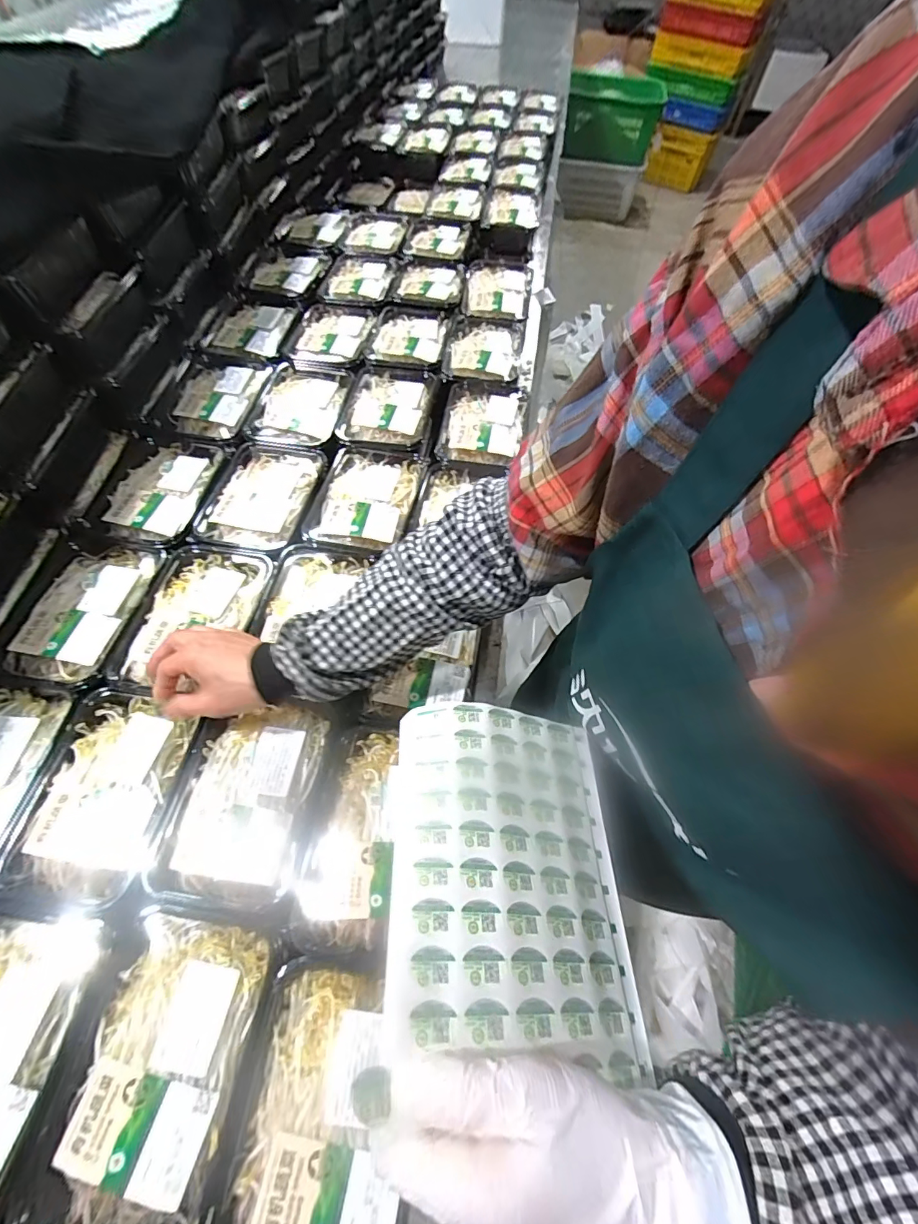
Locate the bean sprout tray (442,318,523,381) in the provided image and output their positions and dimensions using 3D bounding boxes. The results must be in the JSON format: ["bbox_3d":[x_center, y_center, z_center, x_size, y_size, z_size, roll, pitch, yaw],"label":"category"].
[{"bbox_3d":[0.041,-0.439,0.764,0.122,0.031,0.188,7,61,2],"label":"bean sprout tray"}]

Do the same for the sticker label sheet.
[{"bbox_3d":[0.033,0.149,0.285,0.151,0.019,0.187,17,43,-19],"label":"sticker label sheet"}]

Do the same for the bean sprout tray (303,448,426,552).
[{"bbox_3d":[-0.121,-0.144,0.592,0.127,0.032,0.170,8,61,3],"label":"bean sprout tray"}]

